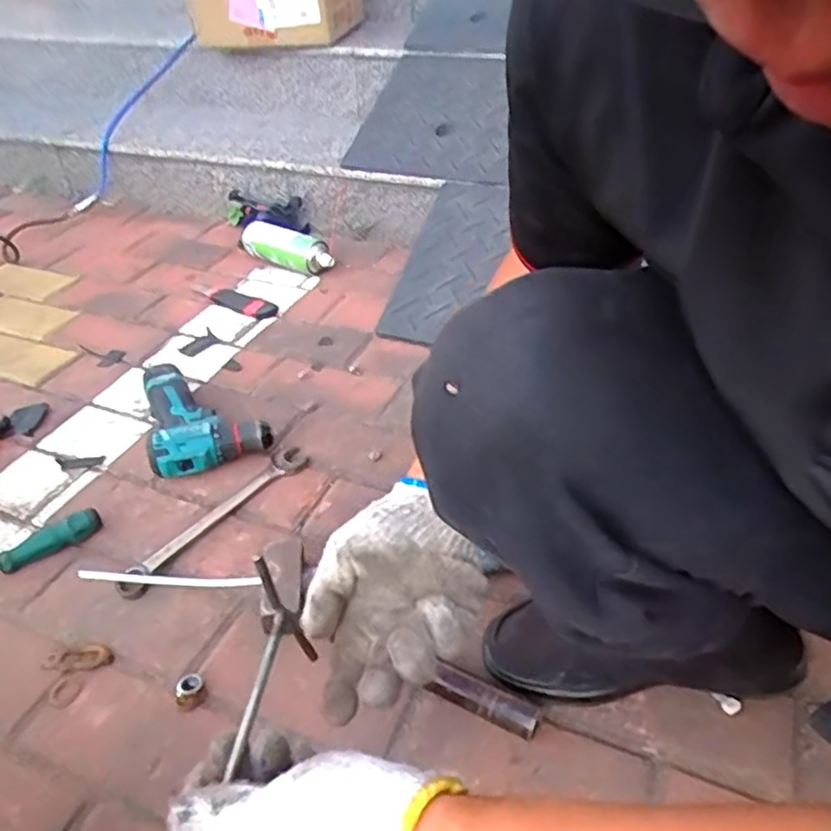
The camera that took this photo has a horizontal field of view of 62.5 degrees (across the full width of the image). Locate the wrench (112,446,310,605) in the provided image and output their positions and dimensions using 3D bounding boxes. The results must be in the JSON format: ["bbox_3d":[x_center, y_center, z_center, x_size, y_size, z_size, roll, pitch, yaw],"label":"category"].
[{"bbox_3d":[-0.214,0.106,0.754,0.045,0.017,0.258,21,45,27],"label":"wrench"}]

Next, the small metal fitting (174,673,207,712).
[{"bbox_3d":[-0.197,0.242,0.597,0.025,0.018,0.026,-2,39,2],"label":"small metal fitting"}]

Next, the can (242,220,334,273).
[{"bbox_3d":[-0.237,-0.291,1.203,0.186,0.062,0.060,27,48,32],"label":"can"}]

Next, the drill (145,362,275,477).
[{"bbox_3d":[-0.279,-0.002,0.859,0.138,0.058,0.195,-23,43,-22],"label":"drill"}]

